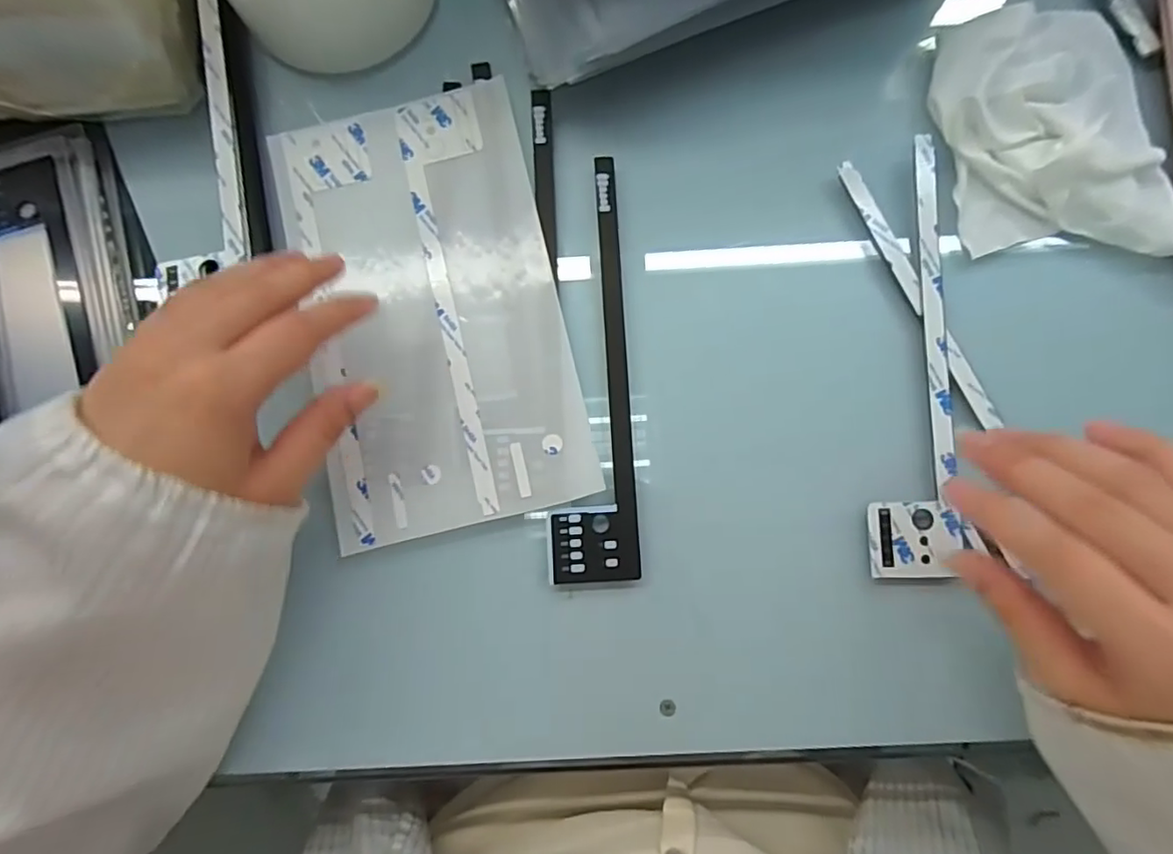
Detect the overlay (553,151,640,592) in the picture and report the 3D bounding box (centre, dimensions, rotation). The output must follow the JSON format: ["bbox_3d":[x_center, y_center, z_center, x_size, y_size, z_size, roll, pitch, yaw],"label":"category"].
[{"bbox_3d":[0.001,-0.032,0.307,0.041,0.004,0.217,-2,82,1],"label":"overlay"}]

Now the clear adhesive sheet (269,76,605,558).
[{"bbox_3d":[-0.081,-0.063,0.312,0.130,0.006,0.226,-14,82,-1],"label":"clear adhesive sheet"}]

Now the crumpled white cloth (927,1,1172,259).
[{"bbox_3d":[0.244,-0.153,0.307,0.108,0.023,0.135,-9,82,0],"label":"crumpled white cloth"}]

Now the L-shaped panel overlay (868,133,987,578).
[{"bbox_3d":[0.168,-0.038,0.301,0.046,0.008,0.223,3,83,1],"label":"L-shaped panel overlay"}]

